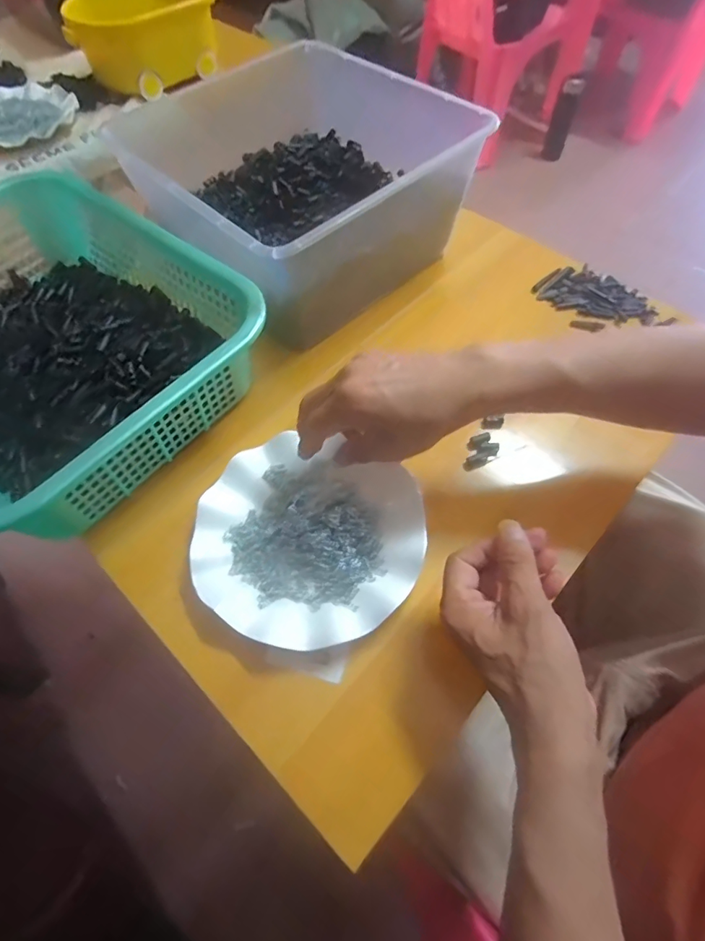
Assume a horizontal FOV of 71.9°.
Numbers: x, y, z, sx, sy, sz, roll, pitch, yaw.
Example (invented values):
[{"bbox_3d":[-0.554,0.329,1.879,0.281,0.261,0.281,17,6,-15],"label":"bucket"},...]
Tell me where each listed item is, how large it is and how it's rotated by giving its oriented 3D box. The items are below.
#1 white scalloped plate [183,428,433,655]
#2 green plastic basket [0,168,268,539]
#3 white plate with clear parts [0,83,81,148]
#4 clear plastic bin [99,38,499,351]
[{"bbox_3d":[-0.036,0.055,0.400,0.177,0.025,0.169,-1,59,1],"label":"white scalloped plate"},{"bbox_3d":[-0.299,-0.128,0.466,0.382,0.096,0.298,35,66,20],"label":"green plastic basket"},{"bbox_3d":[-0.528,-0.554,0.765,0.186,0.025,0.176,-1,59,1],"label":"white plate with clear parts"},{"bbox_3d":[-0.056,-0.322,0.534,0.302,0.115,0.310,-39,66,-19],"label":"clear plastic bin"}]

